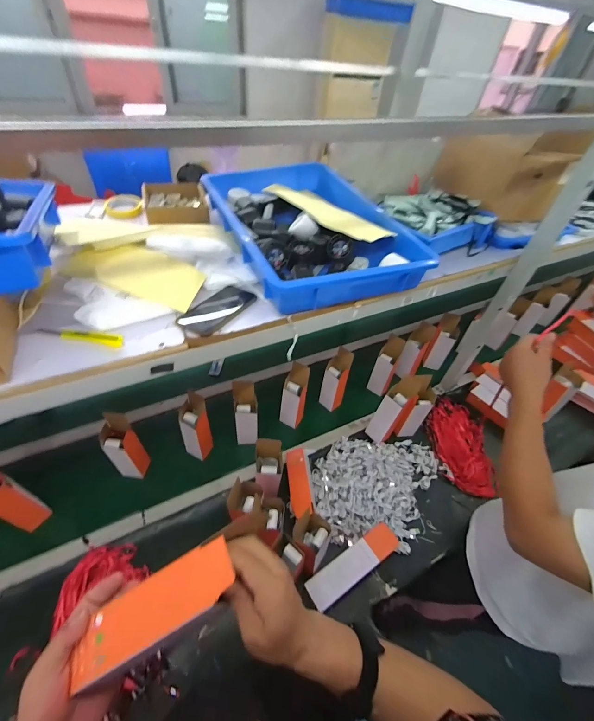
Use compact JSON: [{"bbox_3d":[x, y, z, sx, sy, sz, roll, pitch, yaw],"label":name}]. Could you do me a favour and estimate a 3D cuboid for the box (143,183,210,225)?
[{"bbox_3d":[-0.339,-0.440,0.876,0.169,0.044,0.188,-15,50,-20],"label":"box"}]

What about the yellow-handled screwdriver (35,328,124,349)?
[{"bbox_3d":[-0.360,-0.040,0.526,0.131,0.015,0.026,4,46,-3],"label":"yellow-handled screwdriver"}]

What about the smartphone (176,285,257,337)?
[{"bbox_3d":[-0.151,-0.101,0.613,0.079,0.005,0.158,26,49,17],"label":"smartphone"}]

